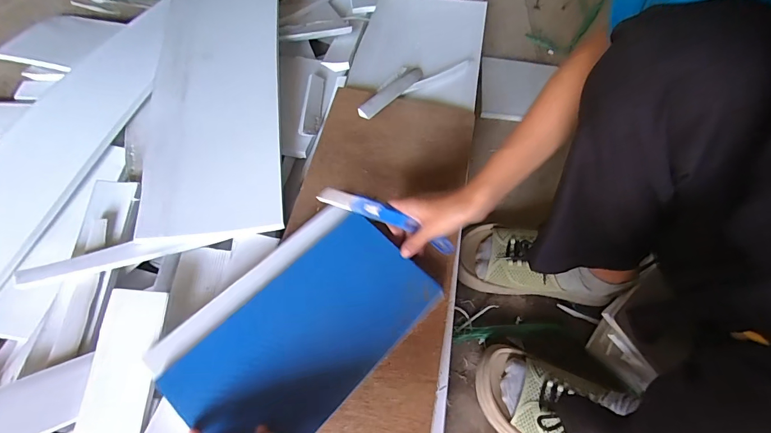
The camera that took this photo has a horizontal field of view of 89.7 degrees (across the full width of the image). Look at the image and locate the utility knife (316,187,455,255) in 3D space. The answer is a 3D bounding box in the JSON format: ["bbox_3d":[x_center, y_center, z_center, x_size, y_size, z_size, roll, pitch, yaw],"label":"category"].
[{"bbox_3d":[0.003,0.001,0.477,0.175,0.023,0.022,24,64,5],"label":"utility knife"}]

